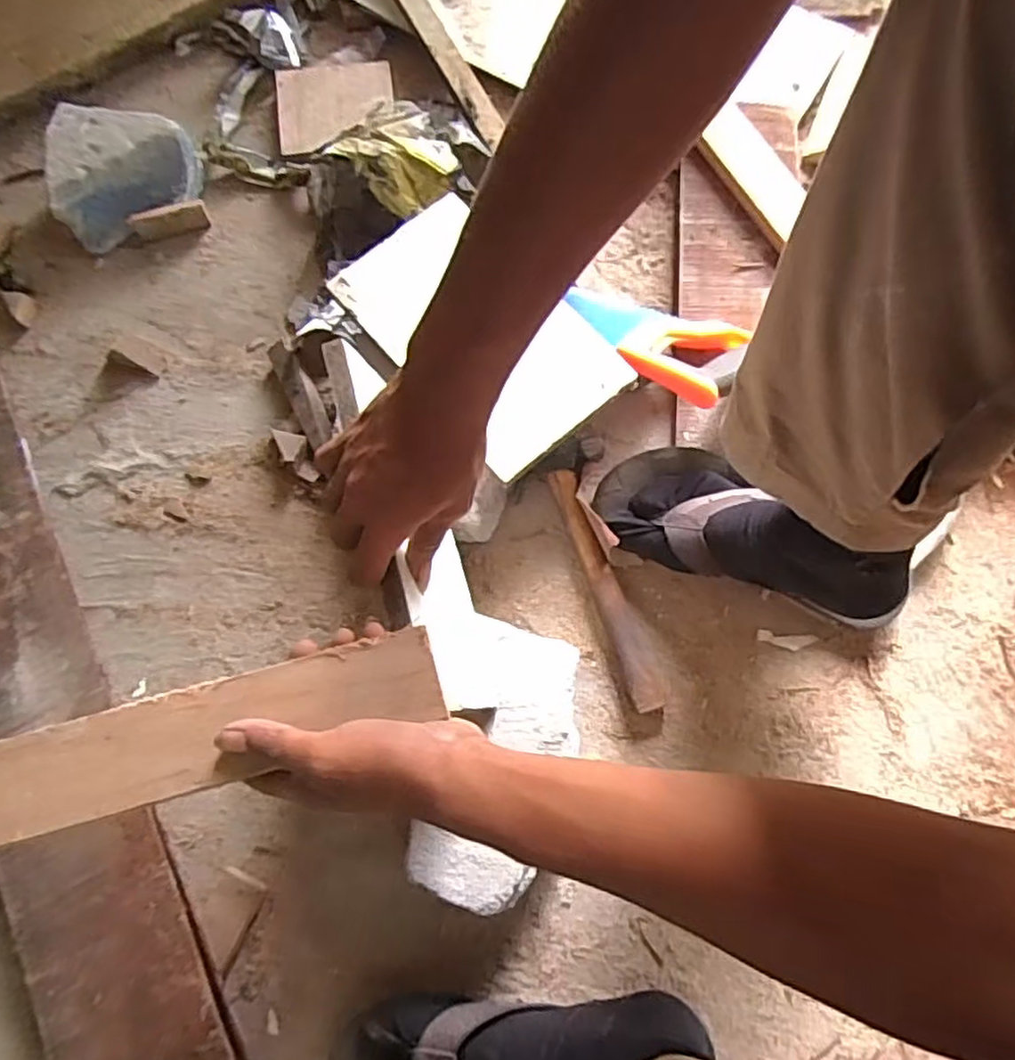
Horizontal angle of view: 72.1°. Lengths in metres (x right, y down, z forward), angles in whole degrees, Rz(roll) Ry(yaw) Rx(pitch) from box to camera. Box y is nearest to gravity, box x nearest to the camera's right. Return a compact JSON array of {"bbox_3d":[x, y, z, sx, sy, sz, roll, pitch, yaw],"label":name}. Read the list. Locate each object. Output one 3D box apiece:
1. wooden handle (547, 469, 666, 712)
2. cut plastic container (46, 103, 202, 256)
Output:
[{"bbox_3d":[0.087,0.048,0.613,0.030,0.025,0.220,-19,75,-5],"label":"wooden handle"},{"bbox_3d":[-0.400,-0.373,0.718,0.150,0.069,0.120,-37,77,-9],"label":"cut plastic container"}]

